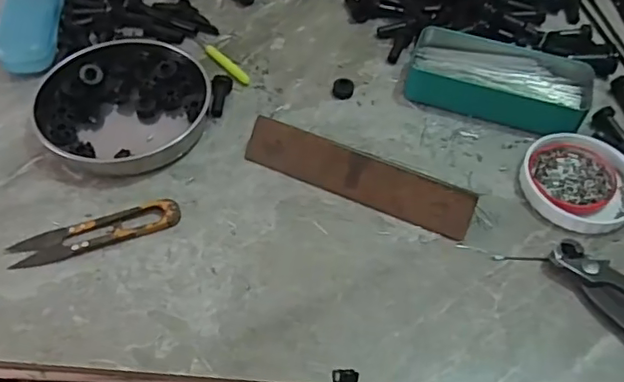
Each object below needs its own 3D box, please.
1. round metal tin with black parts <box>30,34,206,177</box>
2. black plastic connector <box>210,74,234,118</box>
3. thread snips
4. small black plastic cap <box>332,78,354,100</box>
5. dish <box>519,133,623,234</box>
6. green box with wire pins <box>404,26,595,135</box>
[{"bbox_3d":[-0.154,-0.074,0.470,0.125,0.028,0.132,1,51,-1],"label":"round metal tin with black parts"},{"bbox_3d":[-0.080,-0.083,0.489,0.016,0.011,0.044,6,51,3],"label":"black plastic connector"},{"bbox_3d":[-0.153,0.029,0.401,0.116,0.010,0.027,-16,53,-15],"label":"thread snips"},{"bbox_3d":[0.028,-0.092,0.504,0.019,0.013,0.019,1,51,-1],"label":"small black plastic cap"},{"bbox_3d":[0.211,-0.008,0.443,0.088,0.015,0.087,1,51,-1],"label":"dish"},{"bbox_3d":[0.165,-0.100,0.501,0.152,0.034,0.076,17,52,11],"label":"green box with wire pins"}]

